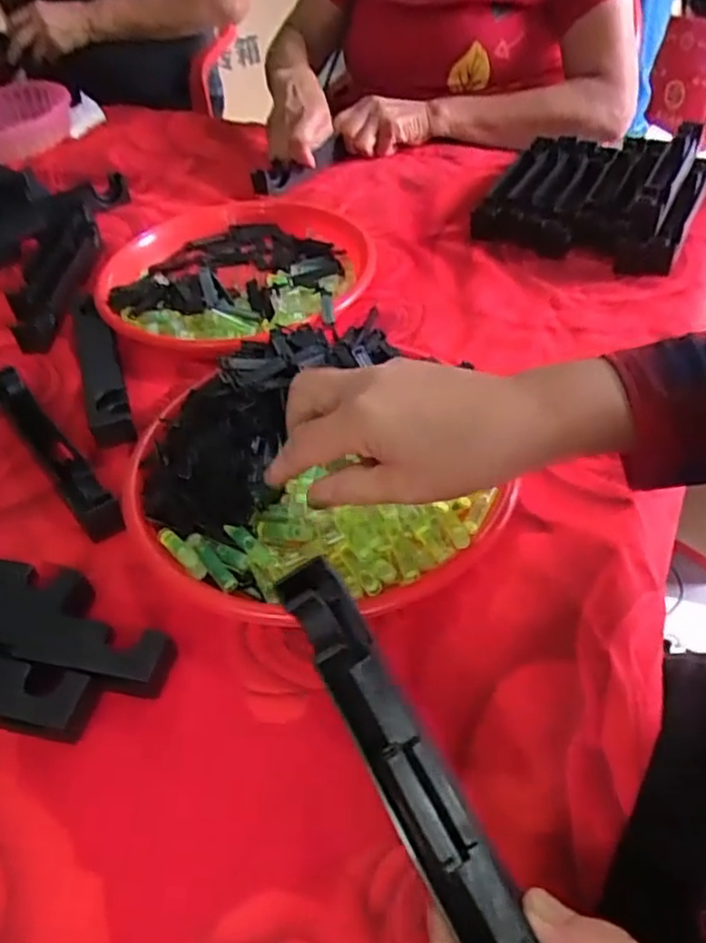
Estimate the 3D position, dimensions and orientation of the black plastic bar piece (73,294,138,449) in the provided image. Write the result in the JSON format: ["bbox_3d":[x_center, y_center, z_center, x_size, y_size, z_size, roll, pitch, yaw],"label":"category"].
[{"bbox_3d":[-0.213,-0.095,0.593,0.030,0.025,0.206,-18,48,-11],"label":"black plastic bar piece"}]

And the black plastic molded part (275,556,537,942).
[{"bbox_3d":[0.024,0.119,0.265,0.027,0.029,0.184,-24,65,-16],"label":"black plastic molded part"}]

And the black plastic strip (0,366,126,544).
[{"bbox_3d":[-0.219,-0.017,0.515,0.024,0.031,0.200,-32,52,-22],"label":"black plastic strip"}]

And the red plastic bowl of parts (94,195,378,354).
[{"bbox_3d":[-0.107,-0.195,0.665,0.241,0.047,0.259,-3,47,3],"label":"red plastic bowl of parts"}]

